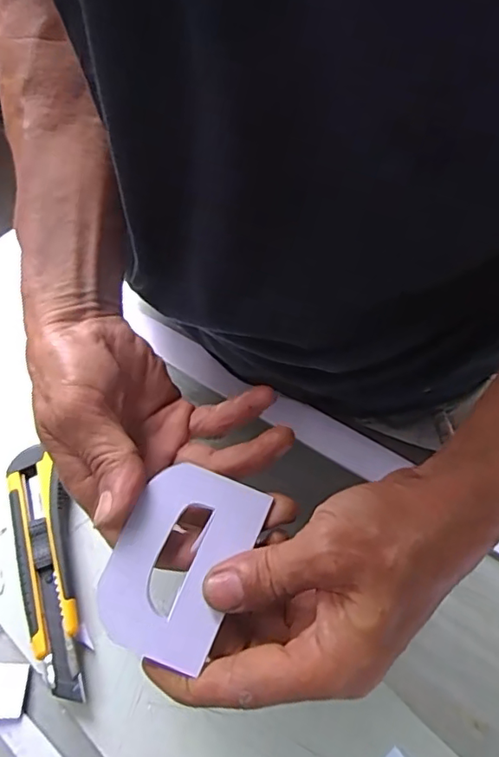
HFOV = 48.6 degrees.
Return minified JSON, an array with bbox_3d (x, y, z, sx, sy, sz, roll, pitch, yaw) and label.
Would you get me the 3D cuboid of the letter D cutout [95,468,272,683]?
[{"bbox_3d":[-0.031,0.080,0.248,0.053,0.004,0.082,25,67,2],"label":"letter D cutout"}]

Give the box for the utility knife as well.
[{"bbox_3d":[-0.134,0.123,0.361,0.042,0.024,0.157,-17,60,-10],"label":"utility knife"}]

